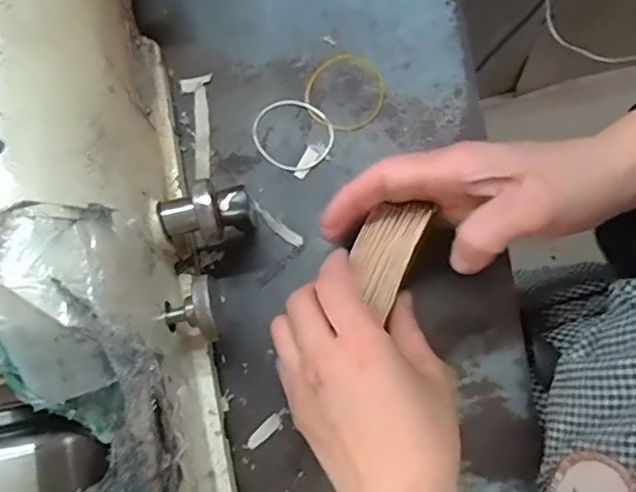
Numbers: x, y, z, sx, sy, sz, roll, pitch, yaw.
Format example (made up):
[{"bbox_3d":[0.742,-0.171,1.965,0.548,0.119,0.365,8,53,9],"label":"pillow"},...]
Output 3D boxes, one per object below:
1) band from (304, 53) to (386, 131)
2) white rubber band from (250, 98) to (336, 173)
[{"bbox_3d":[0.019,-0.104,0.377,0.052,0.004,0.057,0,76,1],"label":"band"},{"bbox_3d":[-0.017,-0.074,0.372,0.053,0.004,0.048,39,80,10],"label":"white rubber band"}]

